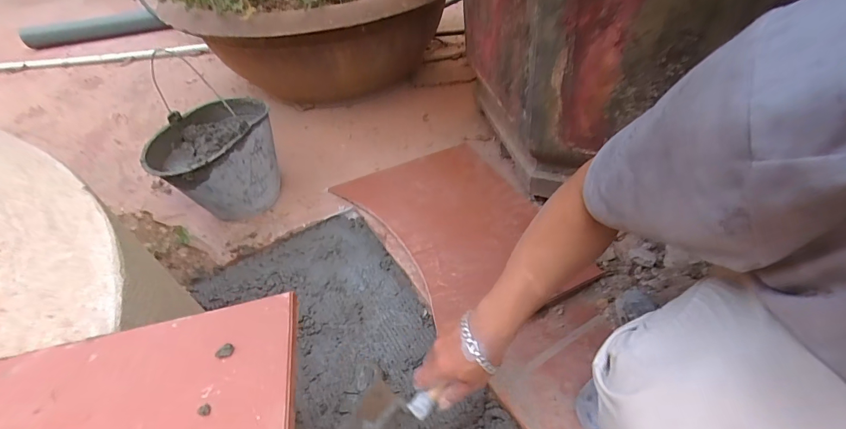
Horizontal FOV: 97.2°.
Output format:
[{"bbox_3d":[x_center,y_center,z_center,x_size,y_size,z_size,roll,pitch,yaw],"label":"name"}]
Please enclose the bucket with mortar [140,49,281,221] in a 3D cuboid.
[{"bbox_3d":[-0.448,-0.113,0.860,0.240,0.207,0.258,-22,49,-16],"label":"bucket with mortar"}]

